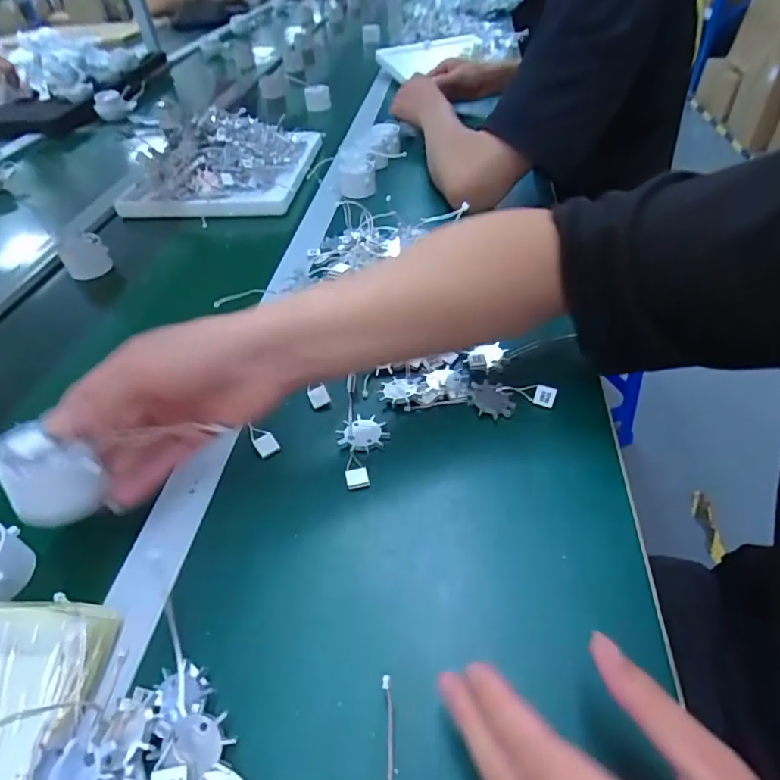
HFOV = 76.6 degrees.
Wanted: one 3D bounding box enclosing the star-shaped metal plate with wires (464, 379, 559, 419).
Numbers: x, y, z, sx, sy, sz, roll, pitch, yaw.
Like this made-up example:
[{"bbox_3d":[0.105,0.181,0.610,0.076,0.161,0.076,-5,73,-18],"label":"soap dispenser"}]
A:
[{"bbox_3d":[0.098,0.010,0.404,0.066,0.017,0.036,10,48,15],"label":"star-shaped metal plate with wires"}]

